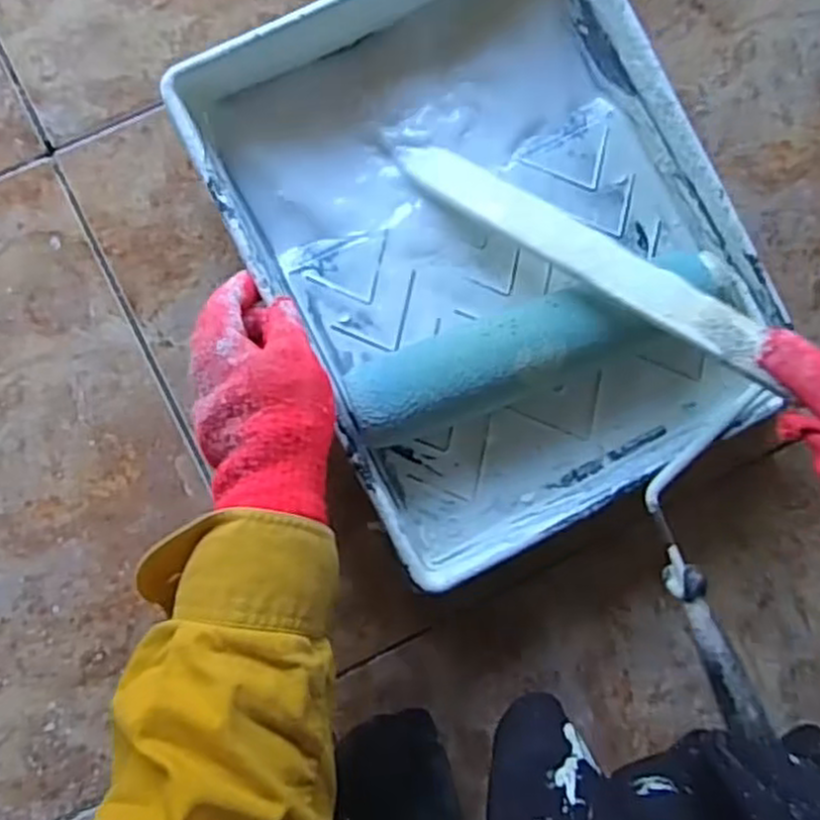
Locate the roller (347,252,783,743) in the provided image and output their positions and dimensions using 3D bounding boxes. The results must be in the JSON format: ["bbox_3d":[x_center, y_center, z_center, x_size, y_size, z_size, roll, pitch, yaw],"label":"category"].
[{"bbox_3d":[0.120,0.060,0.453,0.244,0.073,0.268,-22,88,-5],"label":"roller"}]

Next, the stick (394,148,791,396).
[{"bbox_3d":[0.089,-0.098,0.443,0.035,0.010,0.259,-43,58,-9],"label":"stick"}]

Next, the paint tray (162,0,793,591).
[{"bbox_3d":[0.054,-0.105,0.483,0.283,0.054,0.346,-28,88,-5],"label":"paint tray"}]

